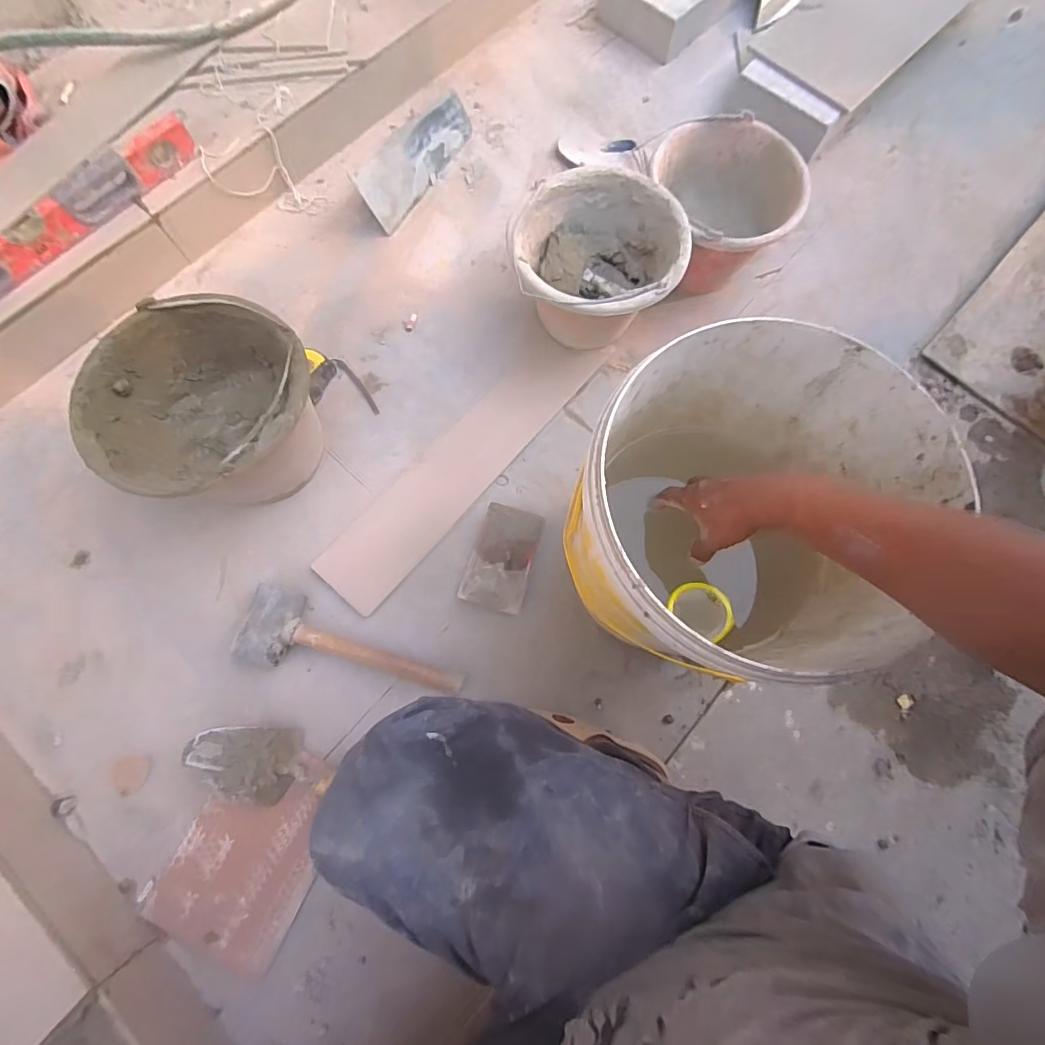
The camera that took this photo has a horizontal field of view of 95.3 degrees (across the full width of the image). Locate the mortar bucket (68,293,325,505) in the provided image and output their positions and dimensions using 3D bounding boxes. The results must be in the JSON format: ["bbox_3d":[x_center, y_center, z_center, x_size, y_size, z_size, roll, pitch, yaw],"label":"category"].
[{"bbox_3d":[-0.416,-0.138,0.674,0.247,0.207,0.251,0,75,0],"label":"mortar bucket"}]

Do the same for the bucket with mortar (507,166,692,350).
[{"bbox_3d":[0.109,-0.381,0.737,0.241,0.162,0.229,0,75,0],"label":"bucket with mortar"}]

